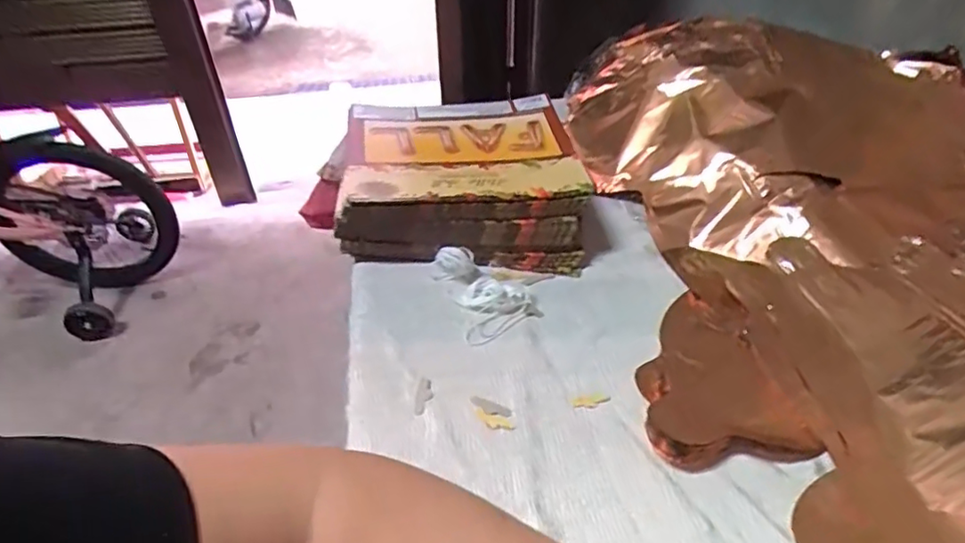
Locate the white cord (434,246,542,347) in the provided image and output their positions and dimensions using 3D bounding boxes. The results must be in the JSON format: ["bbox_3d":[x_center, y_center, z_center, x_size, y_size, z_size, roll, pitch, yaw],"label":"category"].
[{"bbox_3d":[0.004,0.012,0.465,0.063,0.026,0.085,-15,44,-18],"label":"white cord"}]

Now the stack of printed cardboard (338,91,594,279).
[{"bbox_3d":[-0.021,-0.084,0.539,0.208,0.076,0.177,-3,41,-2],"label":"stack of printed cardboard"}]

